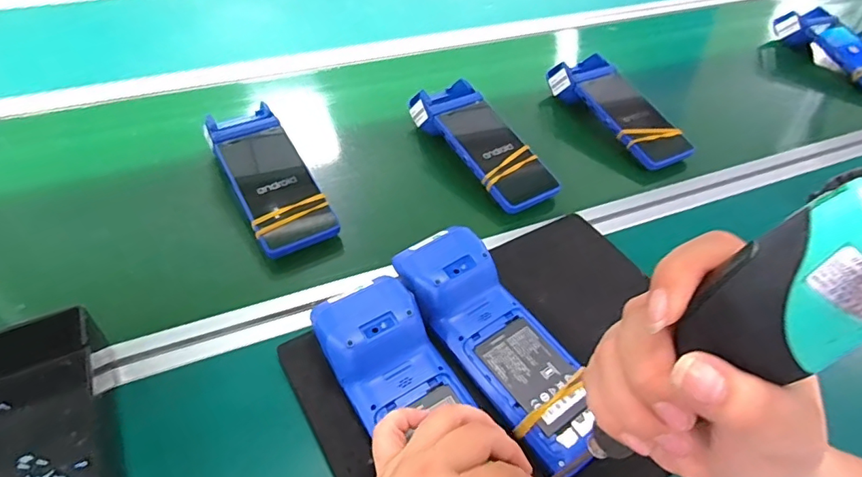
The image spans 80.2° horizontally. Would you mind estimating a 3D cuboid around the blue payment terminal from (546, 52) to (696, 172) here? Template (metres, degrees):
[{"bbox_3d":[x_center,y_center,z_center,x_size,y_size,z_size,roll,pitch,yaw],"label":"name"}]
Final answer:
[{"bbox_3d":[0.256,-0.170,0.708,0.086,0.059,0.225,-22,54,-22],"label":"blue payment terminal"}]

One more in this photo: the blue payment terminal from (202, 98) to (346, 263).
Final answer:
[{"bbox_3d":[-0.184,-0.069,0.577,0.083,0.050,0.219,-22,54,-22],"label":"blue payment terminal"}]

